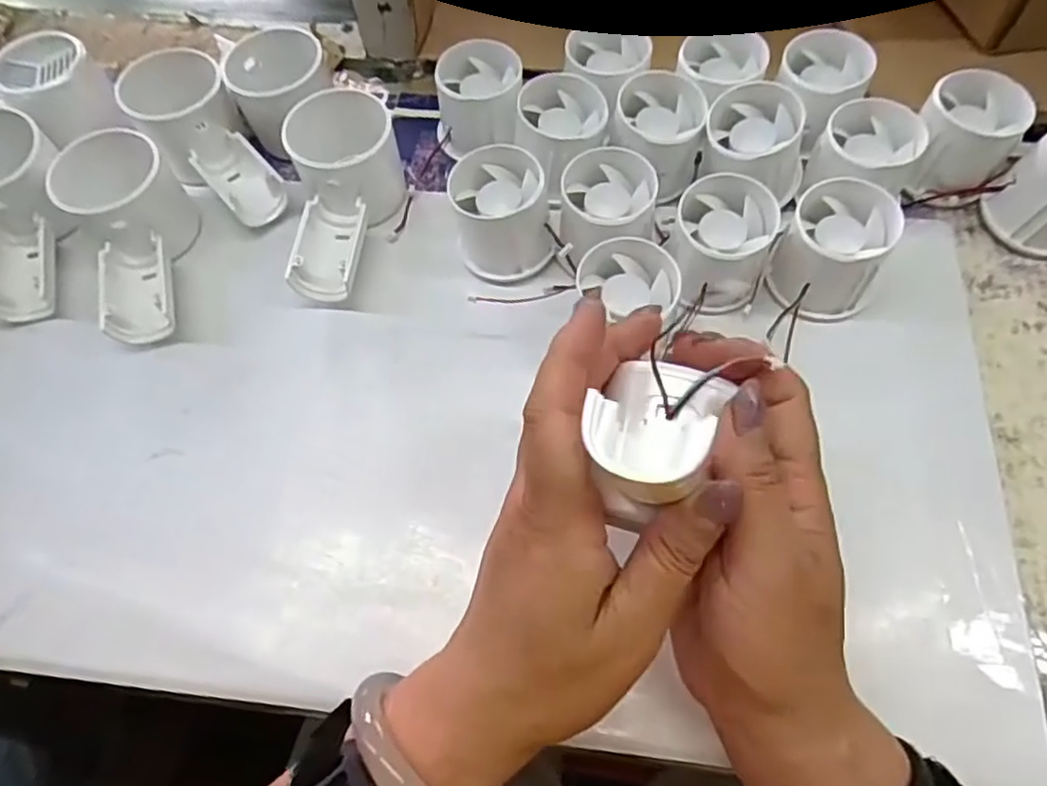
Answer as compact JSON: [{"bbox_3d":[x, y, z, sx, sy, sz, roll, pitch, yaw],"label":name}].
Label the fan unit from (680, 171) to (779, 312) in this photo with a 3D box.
[{"bbox_3d":[0.104,-0.078,0.358,0.054,0.048,0.056,0,64,2],"label":"fan unit"}]

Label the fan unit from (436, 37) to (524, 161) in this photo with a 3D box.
[{"bbox_3d":[-0.027,-0.181,0.420,0.051,0.049,0.059,3,64,3],"label":"fan unit"}]

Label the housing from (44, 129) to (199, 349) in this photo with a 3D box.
[{"bbox_3d":[-0.215,-0.088,0.373,0.058,0.053,0.112,-25,65,-10],"label":"housing"}]

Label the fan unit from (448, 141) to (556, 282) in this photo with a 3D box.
[{"bbox_3d":[-0.012,-0.096,0.371,0.052,0.049,0.061,-14,64,-5],"label":"fan unit"}]

